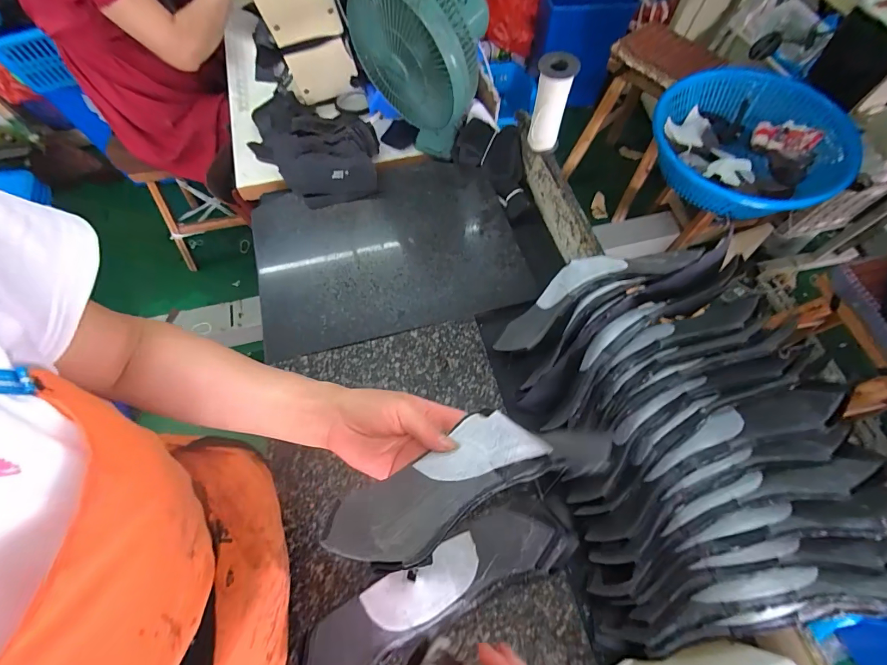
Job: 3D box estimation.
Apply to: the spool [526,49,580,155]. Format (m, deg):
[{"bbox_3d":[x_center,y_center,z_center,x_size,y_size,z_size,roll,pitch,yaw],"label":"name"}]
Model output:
[{"bbox_3d":[0.172,-0.365,0.642,0.057,0.143,0.048,8,65,3],"label":"spool"}]

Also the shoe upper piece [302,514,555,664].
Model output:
[{"bbox_3d":[-0.011,0.307,0.463,0.331,0.054,0.086,-27,68,-13],"label":"shoe upper piece"}]

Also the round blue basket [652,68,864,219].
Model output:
[{"bbox_3d":[0.925,-0.570,1.188,0.540,0.134,0.508,0,65,-1],"label":"round blue basket"}]

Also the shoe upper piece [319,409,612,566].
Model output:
[{"bbox_3d":[0.019,0.113,0.322,0.235,0.057,0.077,-10,63,-31],"label":"shoe upper piece"}]

